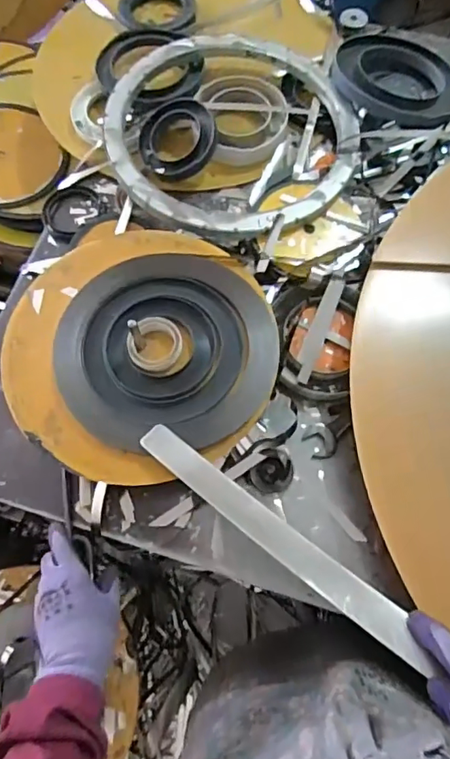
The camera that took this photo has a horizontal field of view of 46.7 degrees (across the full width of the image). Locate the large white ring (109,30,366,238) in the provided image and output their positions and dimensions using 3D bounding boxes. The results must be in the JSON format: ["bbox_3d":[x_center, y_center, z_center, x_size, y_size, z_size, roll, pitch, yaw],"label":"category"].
[{"bbox_3d":[0.010,-0.340,0.699,0.338,0.033,0.345,7,69,3],"label":"large white ring"}]

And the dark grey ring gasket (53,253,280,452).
[{"bbox_3d":[-0.063,-0.036,0.561,0.236,0.021,0.220,0,69,1],"label":"dark grey ring gasket"}]

